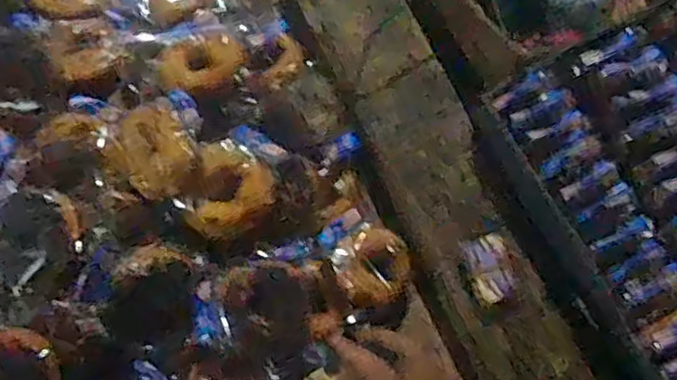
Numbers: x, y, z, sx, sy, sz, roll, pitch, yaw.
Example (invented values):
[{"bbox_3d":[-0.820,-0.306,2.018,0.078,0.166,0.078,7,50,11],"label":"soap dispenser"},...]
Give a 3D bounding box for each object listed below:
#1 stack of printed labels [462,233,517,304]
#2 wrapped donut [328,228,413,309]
[{"bbox_3d":[0.143,0.074,0.605,0.042,0.015,0.061,-12,74,-9],"label":"stack of printed labels"},{"bbox_3d":[0.035,0.078,0.635,0.079,0.045,0.075,2,72,-5],"label":"wrapped donut"}]

